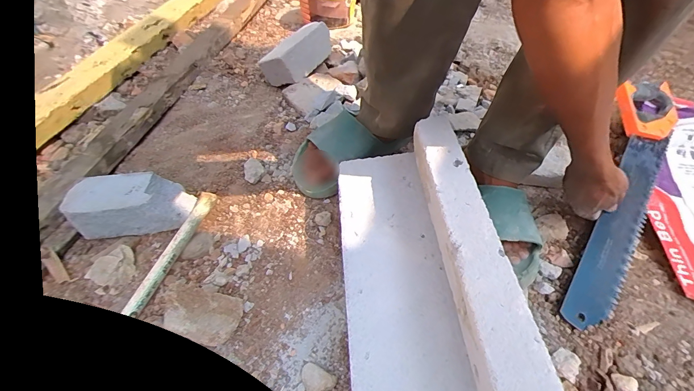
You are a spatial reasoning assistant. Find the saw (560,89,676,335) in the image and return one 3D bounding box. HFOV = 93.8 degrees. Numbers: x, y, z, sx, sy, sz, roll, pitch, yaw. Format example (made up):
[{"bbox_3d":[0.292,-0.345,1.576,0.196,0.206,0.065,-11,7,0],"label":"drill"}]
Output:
[{"bbox_3d":[0.461,-0.010,0.548,0.101,0.037,0.520,28,66,20],"label":"saw"}]

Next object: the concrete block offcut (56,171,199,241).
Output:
[{"bbox_3d":[-0.359,0.013,0.551,0.186,0.073,0.089,-2,50,-4],"label":"concrete block offcut"}]

